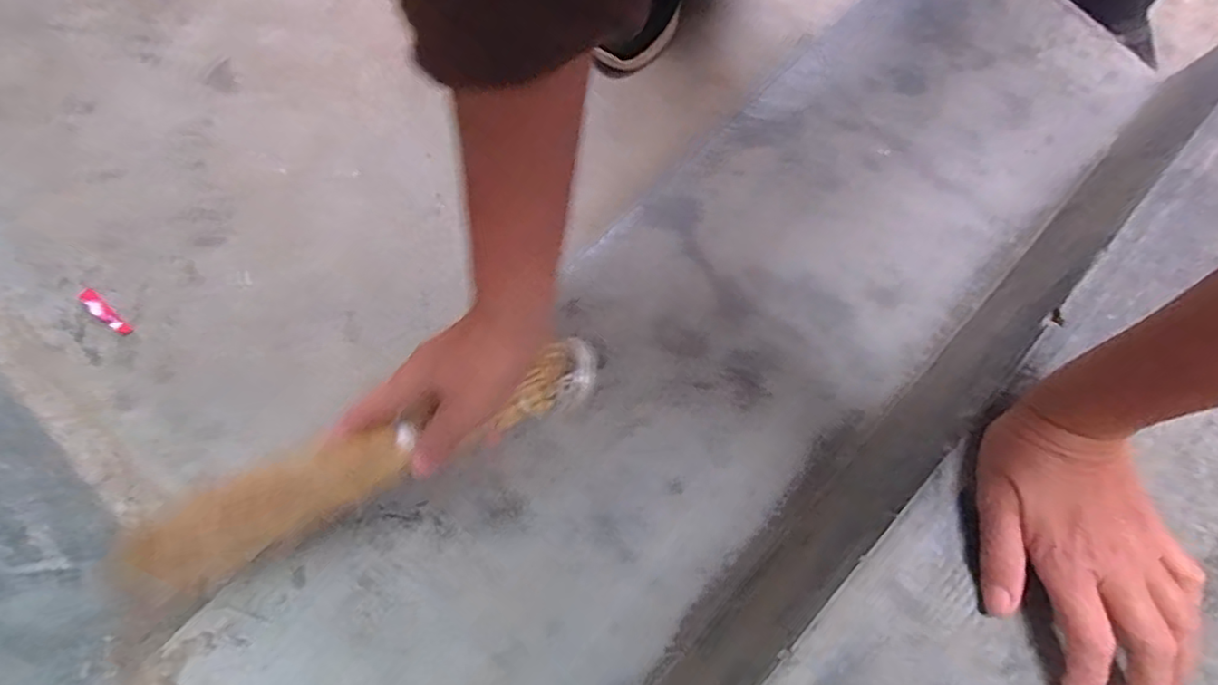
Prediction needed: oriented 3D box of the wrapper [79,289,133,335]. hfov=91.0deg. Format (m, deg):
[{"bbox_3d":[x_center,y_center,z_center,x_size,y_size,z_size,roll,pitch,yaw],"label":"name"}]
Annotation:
[{"bbox_3d":[-0.515,-0.029,0.609,0.067,0.004,0.018,40,76,9],"label":"wrapper"}]

